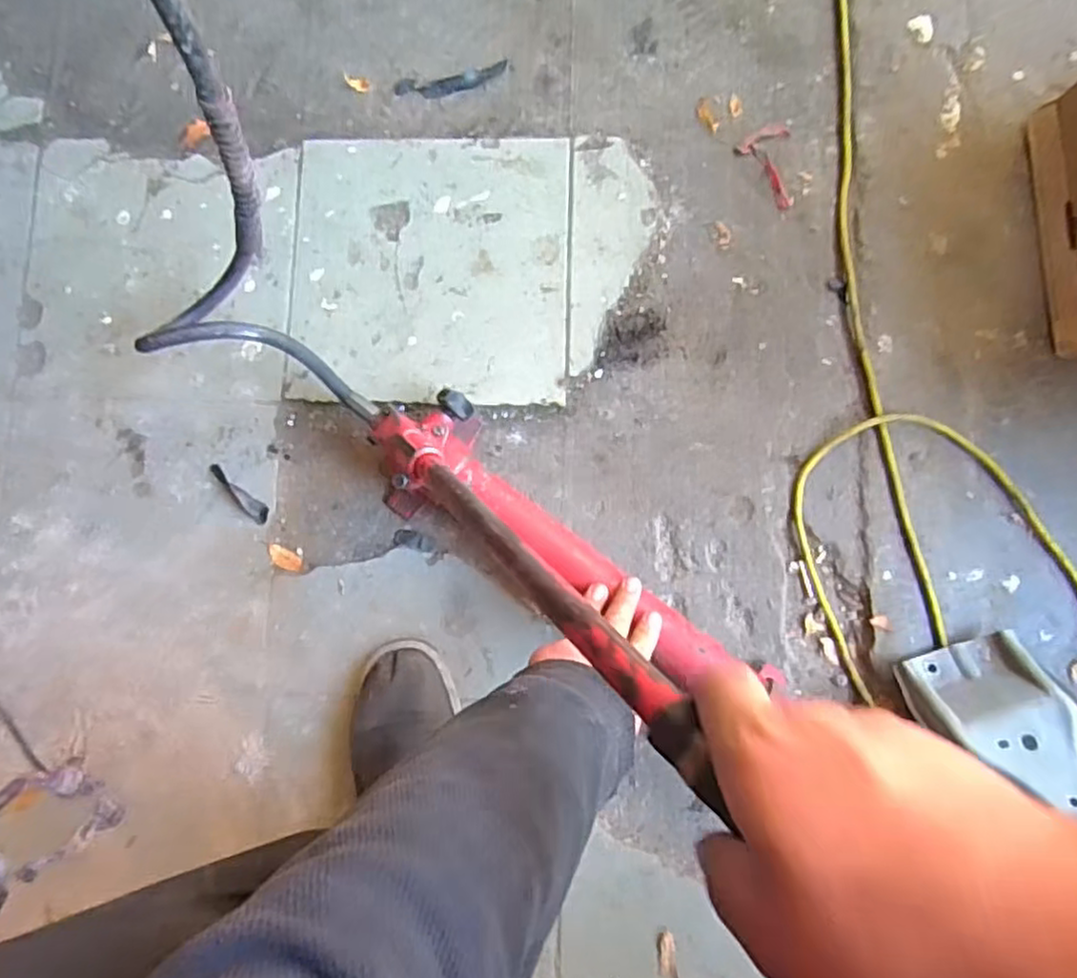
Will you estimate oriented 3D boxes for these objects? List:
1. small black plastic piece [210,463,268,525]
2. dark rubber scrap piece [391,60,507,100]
[{"bbox_3d":[-0.320,0.005,0.737,0.084,0.005,0.018,40,87,6],"label":"small black plastic piece"},{"bbox_3d":[-0.099,-0.462,0.791,0.128,0.004,0.029,-8,83,1],"label":"dark rubber scrap piece"}]

